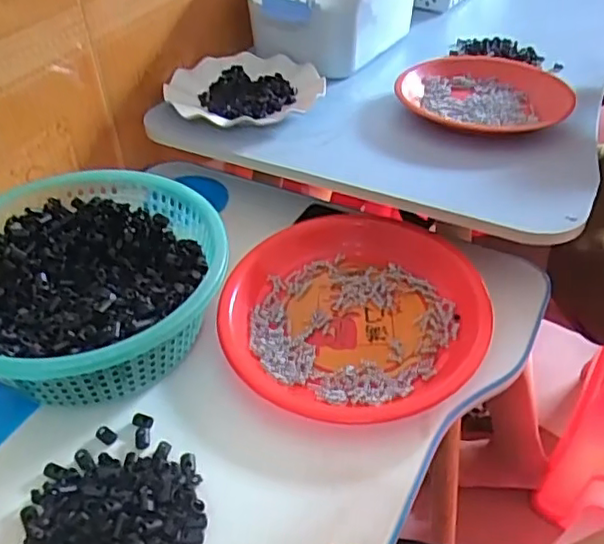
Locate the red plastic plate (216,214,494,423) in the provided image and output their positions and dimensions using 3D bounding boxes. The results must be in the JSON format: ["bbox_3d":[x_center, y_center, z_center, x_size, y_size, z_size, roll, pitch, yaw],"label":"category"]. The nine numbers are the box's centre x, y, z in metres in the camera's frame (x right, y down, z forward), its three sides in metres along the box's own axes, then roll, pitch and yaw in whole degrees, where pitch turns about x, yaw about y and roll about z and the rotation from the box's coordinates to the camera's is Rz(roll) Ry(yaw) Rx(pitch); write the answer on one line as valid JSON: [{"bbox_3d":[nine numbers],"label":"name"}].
[{"bbox_3d":[0.043,0.033,0.548,0.229,0.030,0.208,-26,48,-26],"label":"red plastic plate"}]

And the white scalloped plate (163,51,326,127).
[{"bbox_3d":[-0.068,-0.215,0.739,0.178,0.021,0.170,-1,42,1],"label":"white scalloped plate"}]

